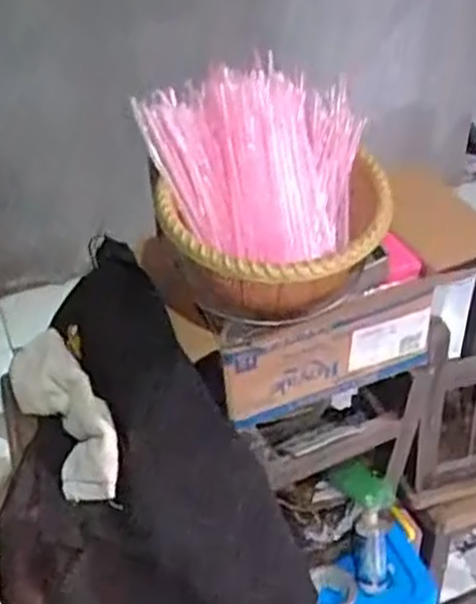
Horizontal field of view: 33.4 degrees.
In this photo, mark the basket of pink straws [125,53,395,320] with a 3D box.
[{"bbox_3d":[0.037,-0.114,0.898,0.224,0.260,0.208,-17,40,-19],"label":"basket of pink straws"}]

